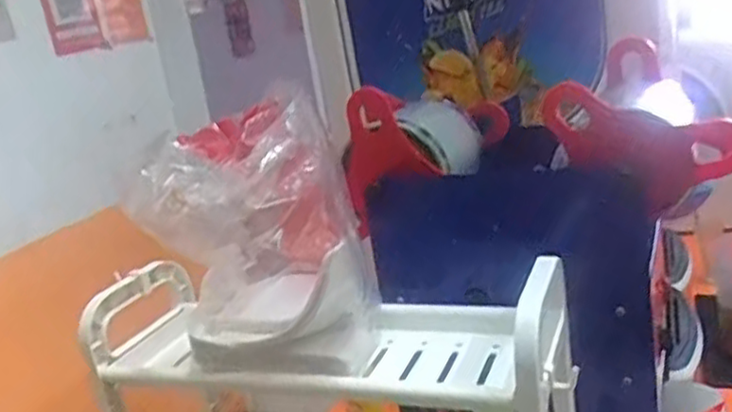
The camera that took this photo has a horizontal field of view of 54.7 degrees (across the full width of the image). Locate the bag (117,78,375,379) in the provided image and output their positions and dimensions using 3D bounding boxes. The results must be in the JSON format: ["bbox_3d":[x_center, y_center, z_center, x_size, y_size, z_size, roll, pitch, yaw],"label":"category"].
[{"bbox_3d":[-0.086,0.031,0.570,0.153,0.199,0.128,-6,17,6],"label":"bag"}]

